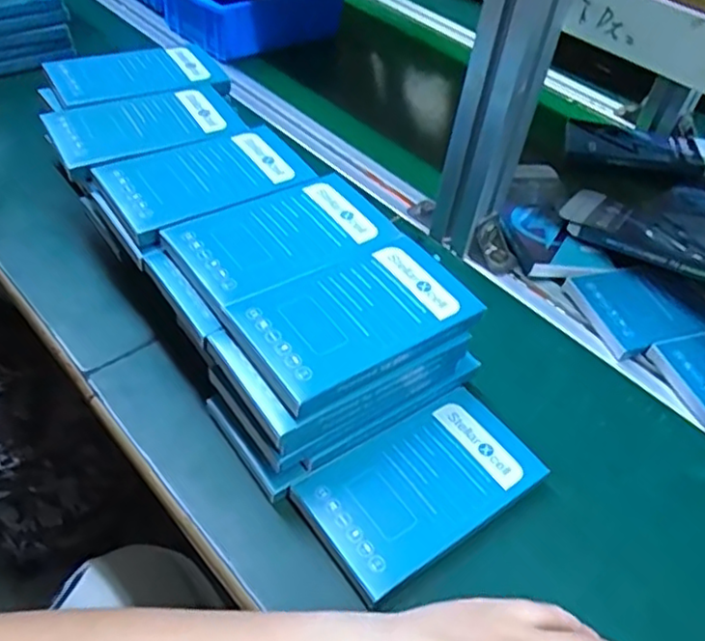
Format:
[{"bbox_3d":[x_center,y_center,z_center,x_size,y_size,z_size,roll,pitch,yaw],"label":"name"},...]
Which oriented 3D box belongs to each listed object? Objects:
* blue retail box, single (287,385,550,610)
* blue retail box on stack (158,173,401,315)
[{"bbox_3d":[0.042,0.096,0.378,0.135,0.017,0.077,-25,52,-28],"label":"blue retail box, single"},{"bbox_3d":[-0.044,-0.054,0.414,0.132,0.012,0.081,-25,52,-28],"label":"blue retail box on stack"}]

